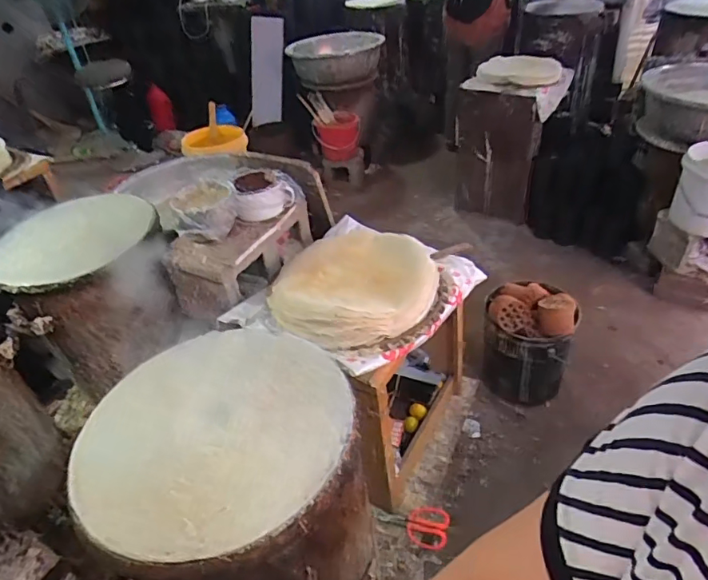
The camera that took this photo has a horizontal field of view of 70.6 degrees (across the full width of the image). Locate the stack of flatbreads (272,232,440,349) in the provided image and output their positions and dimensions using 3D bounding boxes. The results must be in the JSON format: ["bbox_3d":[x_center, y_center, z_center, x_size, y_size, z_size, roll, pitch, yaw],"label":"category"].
[{"bbox_3d":[0.002,-0.031,1.187,0.381,0.069,0.399,7,40,19],"label":"stack of flatbreads"}]

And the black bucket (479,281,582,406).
[{"bbox_3d":[0.573,0.154,1.669,0.270,0.350,0.277,3,39,14],"label":"black bucket"}]

